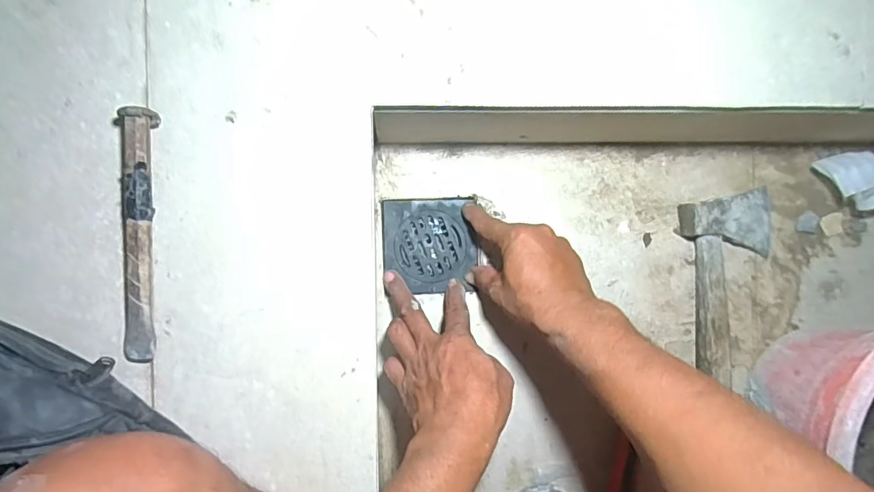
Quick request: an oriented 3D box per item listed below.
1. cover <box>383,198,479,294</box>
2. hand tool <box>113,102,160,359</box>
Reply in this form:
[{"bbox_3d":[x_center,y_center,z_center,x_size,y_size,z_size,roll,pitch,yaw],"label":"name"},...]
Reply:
[{"bbox_3d":[-0.007,0.000,0.513,0.097,0.006,0.098,-2,90,-5],"label":"cover"},{"bbox_3d":[-0.225,-0.007,0.357,0.026,0.022,0.184,1,89,-5],"label":"hand tool"}]

